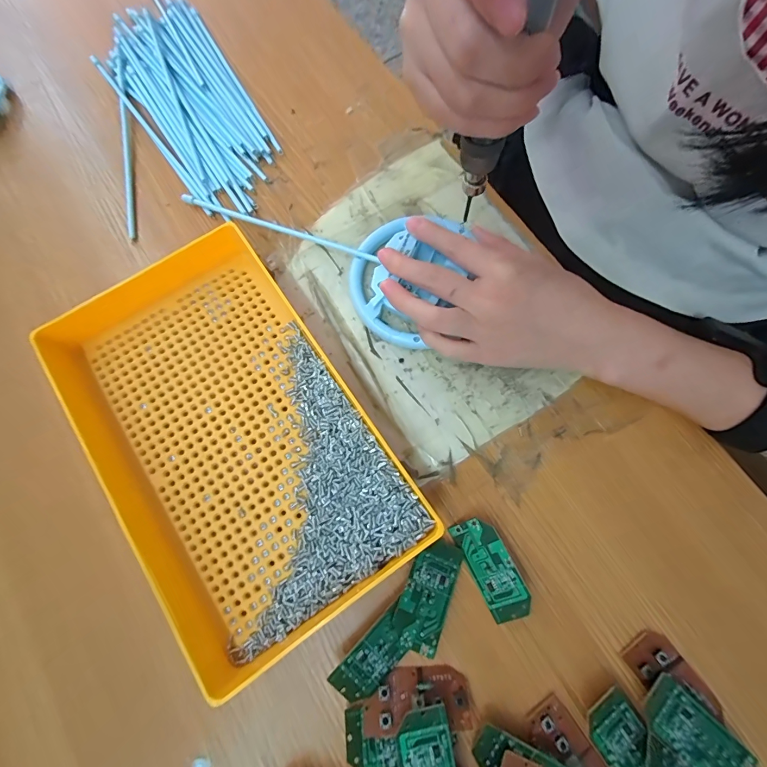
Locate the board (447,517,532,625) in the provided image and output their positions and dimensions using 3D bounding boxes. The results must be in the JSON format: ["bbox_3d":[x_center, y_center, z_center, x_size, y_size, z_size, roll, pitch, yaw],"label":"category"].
[{"bbox_3d":[0.066,0.113,0.226,0.028,0.004,0.059,-34,73,24],"label":"board"}]

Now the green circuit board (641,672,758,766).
[{"bbox_3d":[0.168,0.202,0.199,0.065,0.010,0.047,44,80,10],"label":"green circuit board"}]

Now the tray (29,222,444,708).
[{"bbox_3d":[-0.102,0.032,0.237,0.163,0.036,0.251,-34,79,-8],"label":"tray"}]

